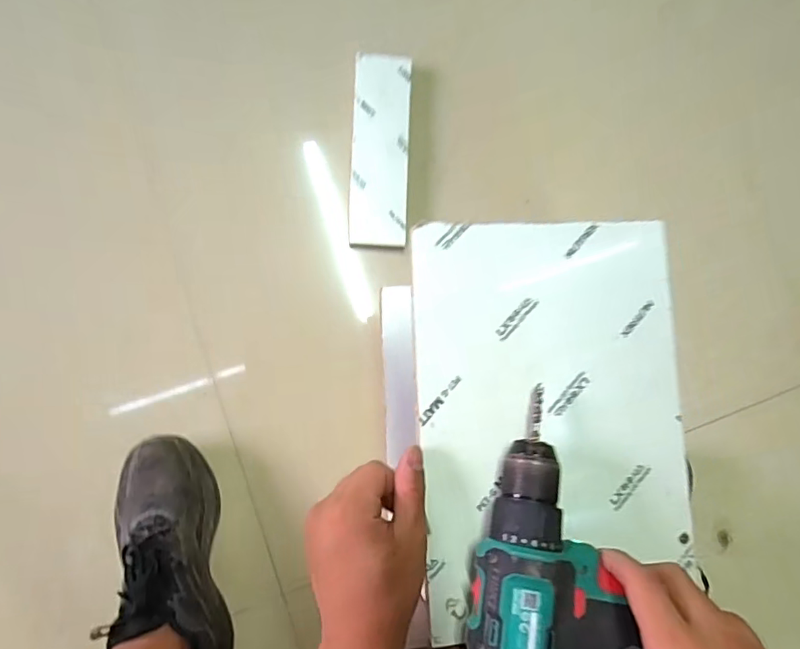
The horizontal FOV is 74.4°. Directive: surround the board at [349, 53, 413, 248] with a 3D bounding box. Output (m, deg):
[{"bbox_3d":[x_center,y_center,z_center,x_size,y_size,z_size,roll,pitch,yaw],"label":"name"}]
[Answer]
[{"bbox_3d":[-0.025,-0.227,0.684,0.075,0.011,0.254,2,84,-7],"label":"board"}]

